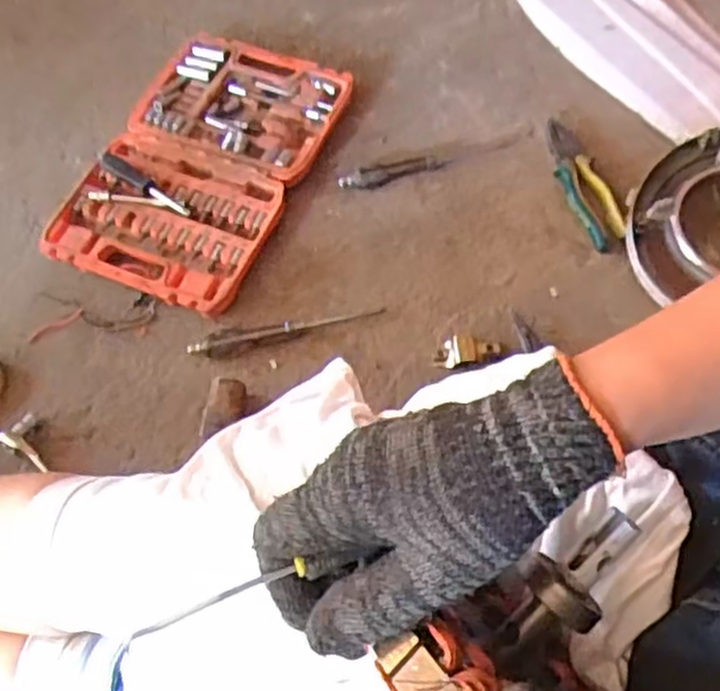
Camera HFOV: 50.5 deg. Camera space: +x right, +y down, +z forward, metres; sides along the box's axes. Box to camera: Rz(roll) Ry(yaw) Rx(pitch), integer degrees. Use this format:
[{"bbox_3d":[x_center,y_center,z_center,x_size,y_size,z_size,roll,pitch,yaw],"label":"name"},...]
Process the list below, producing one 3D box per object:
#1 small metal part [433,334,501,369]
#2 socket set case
[{"bbox_3d":[0.112,0.003,0.810,0.069,0.010,0.035,-12,63,-2],"label":"small metal part"},{"bbox_3d":[-0.185,-0.222,0.921,0.240,0.036,0.377,22,67,14],"label":"socket set case"}]

